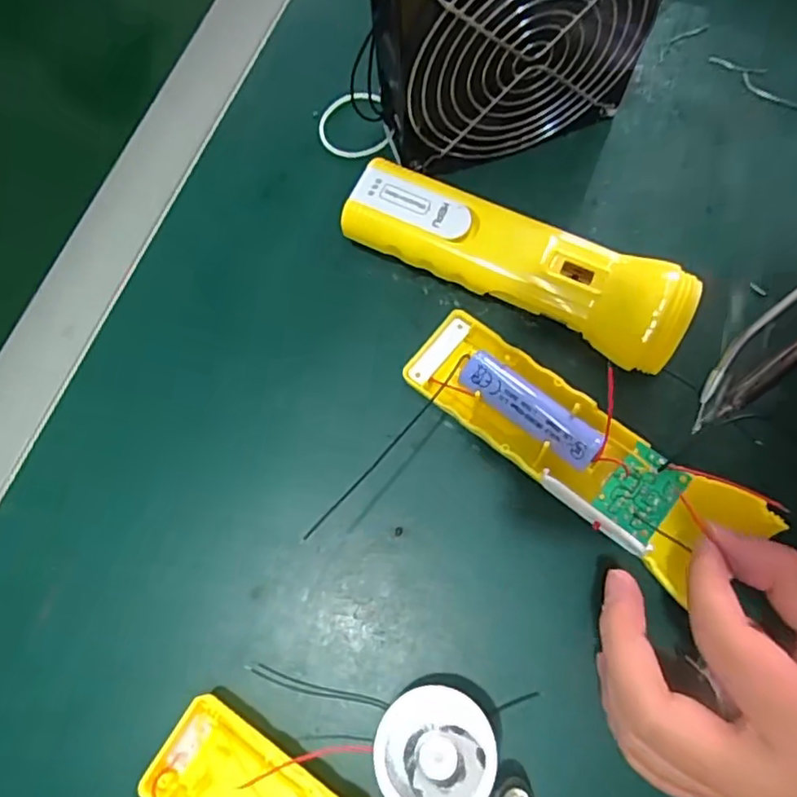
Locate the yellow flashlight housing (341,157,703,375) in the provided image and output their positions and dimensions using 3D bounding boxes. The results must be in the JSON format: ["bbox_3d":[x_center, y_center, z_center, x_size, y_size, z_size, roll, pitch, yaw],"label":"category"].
[{"bbox_3d":[0.054,-0.065,0.288,0.162,0.033,0.044,26,78,11],"label":"yellow flashlight housing"}]

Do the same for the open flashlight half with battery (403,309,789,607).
[{"bbox_3d":[0.073,0.018,0.257,0.155,0.023,0.048,36,76,18],"label":"open flashlight half with battery"}]

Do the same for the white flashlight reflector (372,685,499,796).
[{"bbox_3d":[0.015,0.140,0.233,0.044,0.023,0.044,-4,51,5],"label":"white flashlight reflector"}]

